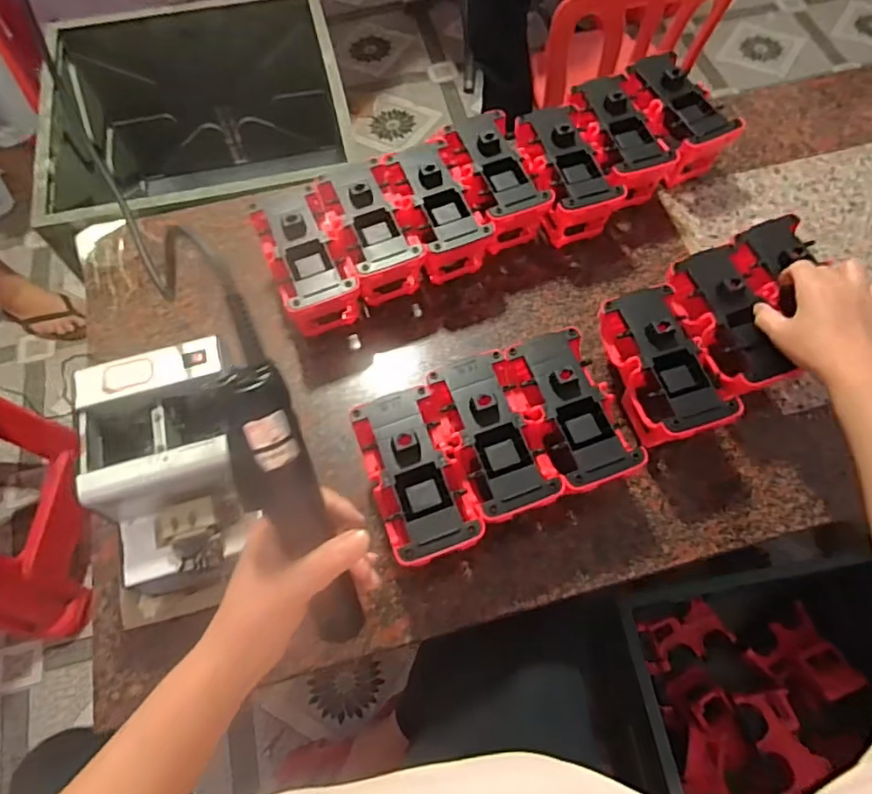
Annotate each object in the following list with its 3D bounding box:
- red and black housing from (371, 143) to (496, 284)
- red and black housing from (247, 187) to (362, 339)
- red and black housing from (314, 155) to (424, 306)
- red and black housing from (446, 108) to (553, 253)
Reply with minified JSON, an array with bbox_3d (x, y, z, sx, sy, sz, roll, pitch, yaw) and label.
[{"bbox_3d":[-0.005,-0.207,0.672,0.090,0.089,0.153,-21,65,-8],"label":"red and black housing"},{"bbox_3d":[-0.139,-0.145,0.646,0.084,0.092,0.150,-19,65,-7],"label":"red and black housing"},{"bbox_3d":[-0.077,-0.181,0.665,0.089,0.094,0.151,-19,65,-7],"label":"red and black housing"},{"bbox_3d":[0.069,-0.247,0.693,0.094,0.093,0.162,-14,64,-5],"label":"red and black housing"}]

